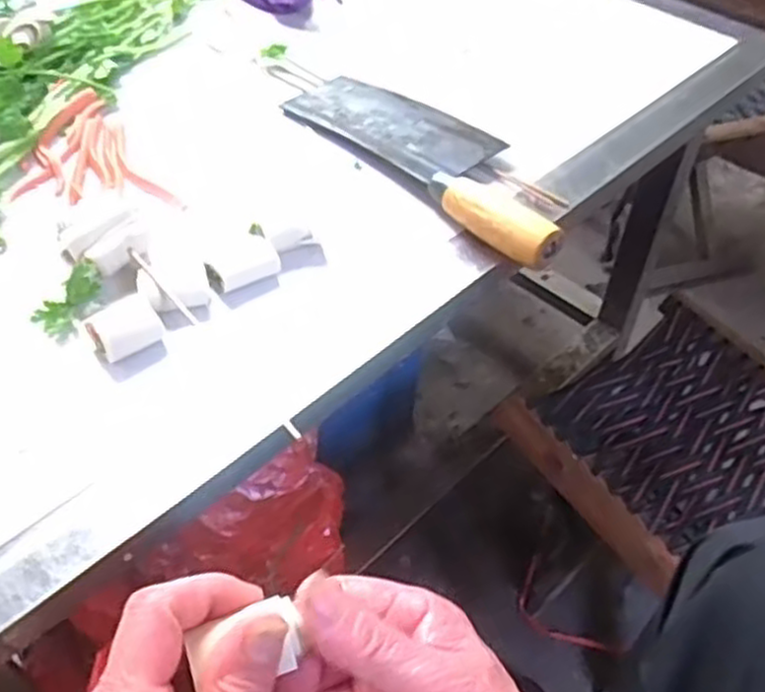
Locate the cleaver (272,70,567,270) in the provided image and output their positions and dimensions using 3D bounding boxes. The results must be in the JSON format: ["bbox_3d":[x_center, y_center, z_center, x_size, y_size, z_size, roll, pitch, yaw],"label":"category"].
[{"bbox_3d":[0.036,-0.144,0.545,0.083,0.025,0.260,-33,57,-27],"label":"cleaver"}]

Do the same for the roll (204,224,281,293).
[{"bbox_3d":[-0.089,-0.051,0.470,0.044,0.021,0.039,-25,53,-22],"label":"roll"}]

